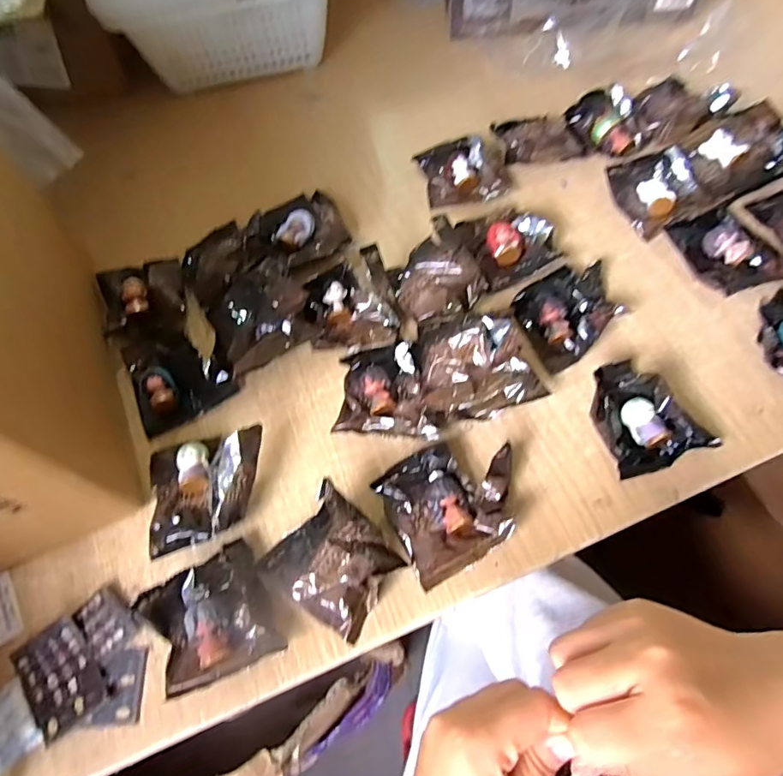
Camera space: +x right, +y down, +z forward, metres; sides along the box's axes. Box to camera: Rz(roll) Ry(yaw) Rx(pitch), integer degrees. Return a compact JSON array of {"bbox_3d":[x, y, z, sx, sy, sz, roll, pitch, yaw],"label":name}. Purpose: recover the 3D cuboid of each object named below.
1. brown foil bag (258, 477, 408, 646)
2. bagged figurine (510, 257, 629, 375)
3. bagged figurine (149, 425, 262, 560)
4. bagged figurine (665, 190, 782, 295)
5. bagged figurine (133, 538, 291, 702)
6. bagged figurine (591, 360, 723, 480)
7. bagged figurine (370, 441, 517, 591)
[{"bbox_3d":[-0.040,0.122,0.348,0.082,0.036,0.078,37,71,20],"label":"brown foil bag"},{"bbox_3d":[0.155,-0.068,0.430,0.088,0.024,0.080,-26,65,-9],"label":"bagged figurine"},{"bbox_3d":[-0.139,0.073,0.379,0.090,0.034,0.085,-12,63,-2],"label":"bagged figurine"},{"bbox_3d":[0.339,-0.144,0.449,0.153,0.034,0.089,-20,64,-6],"label":"bagged figurine"},{"bbox_3d":[-0.124,0.156,0.341,0.079,0.032,0.080,-27,65,-9],"label":"bagged figurine"},{"bbox_3d":[0.194,0.017,0.380,0.074,0.035,0.084,-16,64,-4],"label":"bagged figurine"},{"bbox_3d":[0.047,0.082,0.367,0.096,0.025,0.085,-26,65,-9],"label":"bagged figurine"}]

